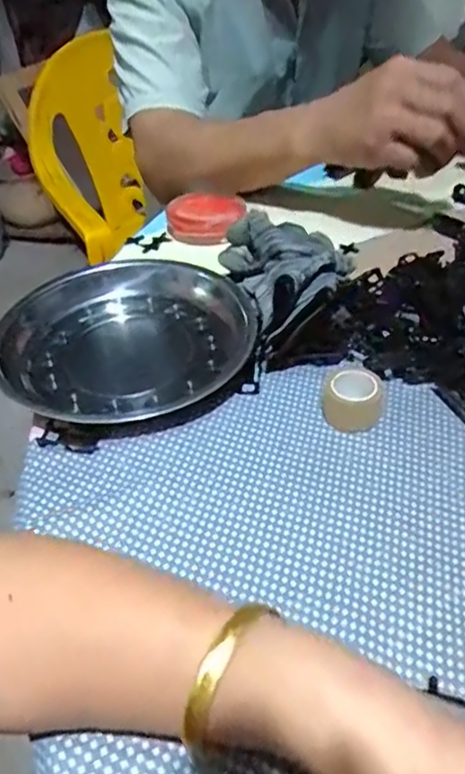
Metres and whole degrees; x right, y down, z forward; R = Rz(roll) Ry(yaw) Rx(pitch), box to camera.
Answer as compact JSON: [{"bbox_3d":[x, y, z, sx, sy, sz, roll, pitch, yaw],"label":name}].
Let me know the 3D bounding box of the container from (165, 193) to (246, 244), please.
[{"bbox_3d":[-0.028,-0.164,0.597,0.074,0.023,0.061,4,42,7],"label":"container"}]

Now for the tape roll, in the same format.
[{"bbox_3d":[0.078,0.008,0.395,0.038,0.028,0.036,-2,41,1],"label":"tape roll"}]

